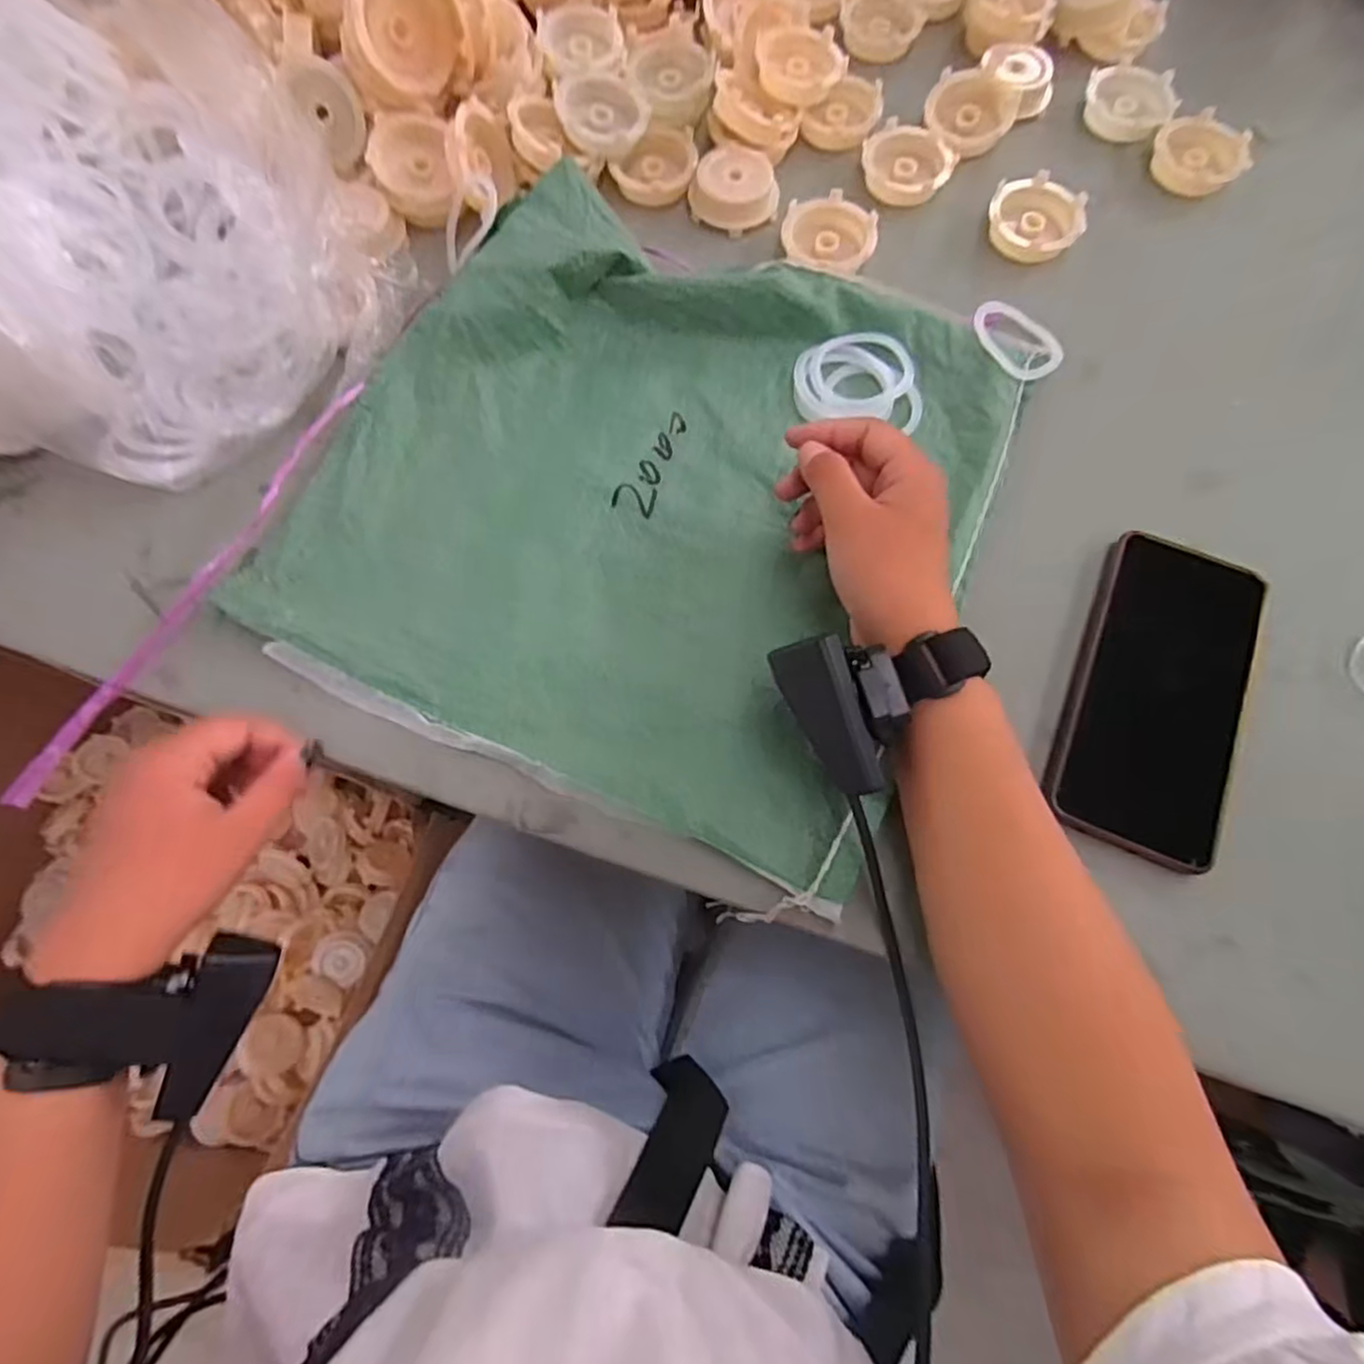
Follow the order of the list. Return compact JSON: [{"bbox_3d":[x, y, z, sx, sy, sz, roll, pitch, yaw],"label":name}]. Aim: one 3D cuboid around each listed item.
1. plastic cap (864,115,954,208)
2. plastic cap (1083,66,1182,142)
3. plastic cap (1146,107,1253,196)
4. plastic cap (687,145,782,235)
[{"bbox_3d":[0.144,-0.336,0.450,0.056,0.015,0.056,0,73,0],"label":"plastic cap"},{"bbox_3d":[0.304,-0.394,0.472,0.057,0.019,0.057,0,73,0],"label":"plastic cap"},{"bbox_3d":[0.342,-0.348,0.458,0.058,0.023,0.058,0,73,0],"label":"plastic cap"},{"bbox_3d":[0.035,-0.312,0.438,0.054,0.019,0.047,27,74,8],"label":"plastic cap"}]

